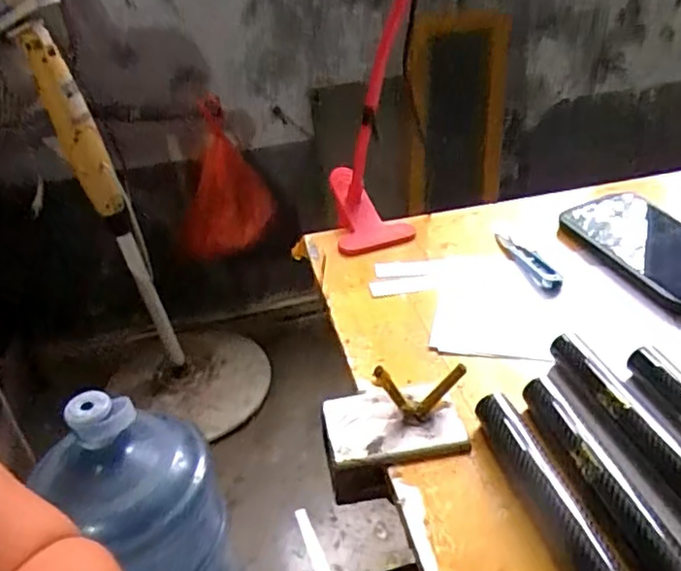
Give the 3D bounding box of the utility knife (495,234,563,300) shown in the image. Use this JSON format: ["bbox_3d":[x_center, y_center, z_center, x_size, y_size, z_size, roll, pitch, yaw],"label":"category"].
[{"bbox_3d":[0.157,-0.021,0.530,0.020,0.009,0.099,-12,33,-9],"label":"utility knife"}]

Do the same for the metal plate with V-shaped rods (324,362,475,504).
[{"bbox_3d":[0.033,0.085,0.382,0.084,0.062,0.060,-9,33,-4],"label":"metal plate with V-shaped rods"}]

